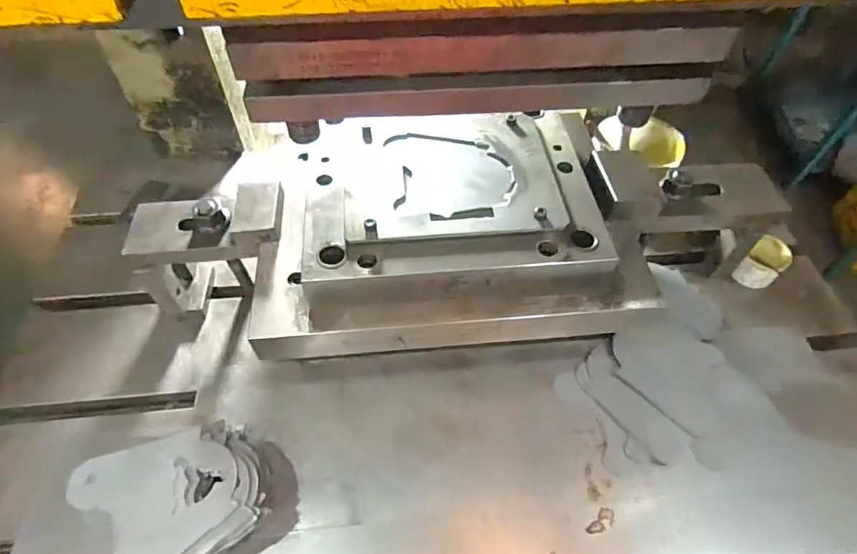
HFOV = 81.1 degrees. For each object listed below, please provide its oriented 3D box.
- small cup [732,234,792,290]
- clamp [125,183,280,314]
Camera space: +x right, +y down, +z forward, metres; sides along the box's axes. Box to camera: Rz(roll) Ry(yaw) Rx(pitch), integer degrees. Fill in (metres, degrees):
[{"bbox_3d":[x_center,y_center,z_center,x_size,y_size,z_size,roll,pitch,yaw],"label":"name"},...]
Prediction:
[{"bbox_3d":[0.499,-0.023,0.742,0.089,0.038,0.054,-39,65,-23],"label":"small cup"},{"bbox_3d":[-0.265,-0.028,0.641,0.180,0.158,0.099,-7,57,-5],"label":"clamp"}]

